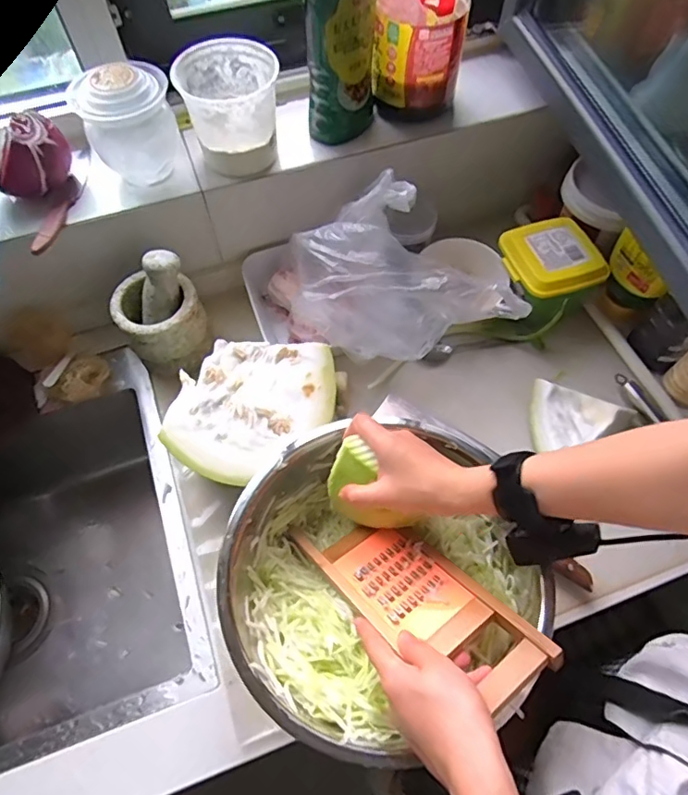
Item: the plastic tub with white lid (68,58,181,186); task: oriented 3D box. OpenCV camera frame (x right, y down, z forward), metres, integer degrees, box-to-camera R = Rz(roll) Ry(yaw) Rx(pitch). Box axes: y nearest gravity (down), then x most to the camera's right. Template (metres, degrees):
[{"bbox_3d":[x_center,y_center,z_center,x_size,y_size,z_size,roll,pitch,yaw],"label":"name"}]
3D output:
[{"bbox_3d":[-0.250,-0.323,0.613,0.100,0.108,0.090,-23,66,-11],"label":"plastic tub with white lid"}]

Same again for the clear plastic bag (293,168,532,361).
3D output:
[{"bbox_3d":[0.068,-0.129,0.620,0.242,0.127,0.178,34,69,15],"label":"clear plastic bag"}]

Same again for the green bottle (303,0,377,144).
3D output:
[{"bbox_3d":[-0.003,-0.409,0.596,0.078,0.268,0.060,0,64,0],"label":"green bottle"}]

